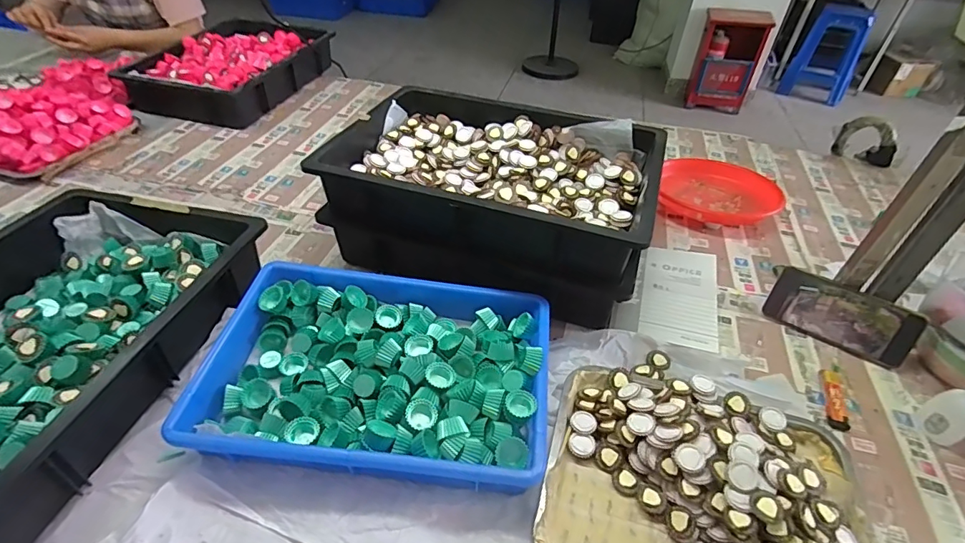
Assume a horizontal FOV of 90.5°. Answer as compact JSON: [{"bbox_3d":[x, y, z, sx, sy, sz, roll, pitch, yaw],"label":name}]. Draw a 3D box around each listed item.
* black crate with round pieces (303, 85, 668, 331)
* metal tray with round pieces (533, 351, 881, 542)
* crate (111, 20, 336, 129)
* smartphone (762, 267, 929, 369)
[{"bbox_3d":[0.022,-0.127,0.733,0.448,0.151,0.322,17,42,14],"label":"black crate with round pieces"},{"bbox_3d":[0.222,0.194,0.479,0.297,0.043,0.286,14,41,10],"label":"metal tray with round pieces"},{"bbox_3d":[-0.591,-0.481,1.146,0.296,0.124,0.413,13,43,10],"label":"crate"},{"bbox_3d":[0.470,0.058,0.630,0.163,0.078,0.014,26,17,25],"label":"smartphone"}]

